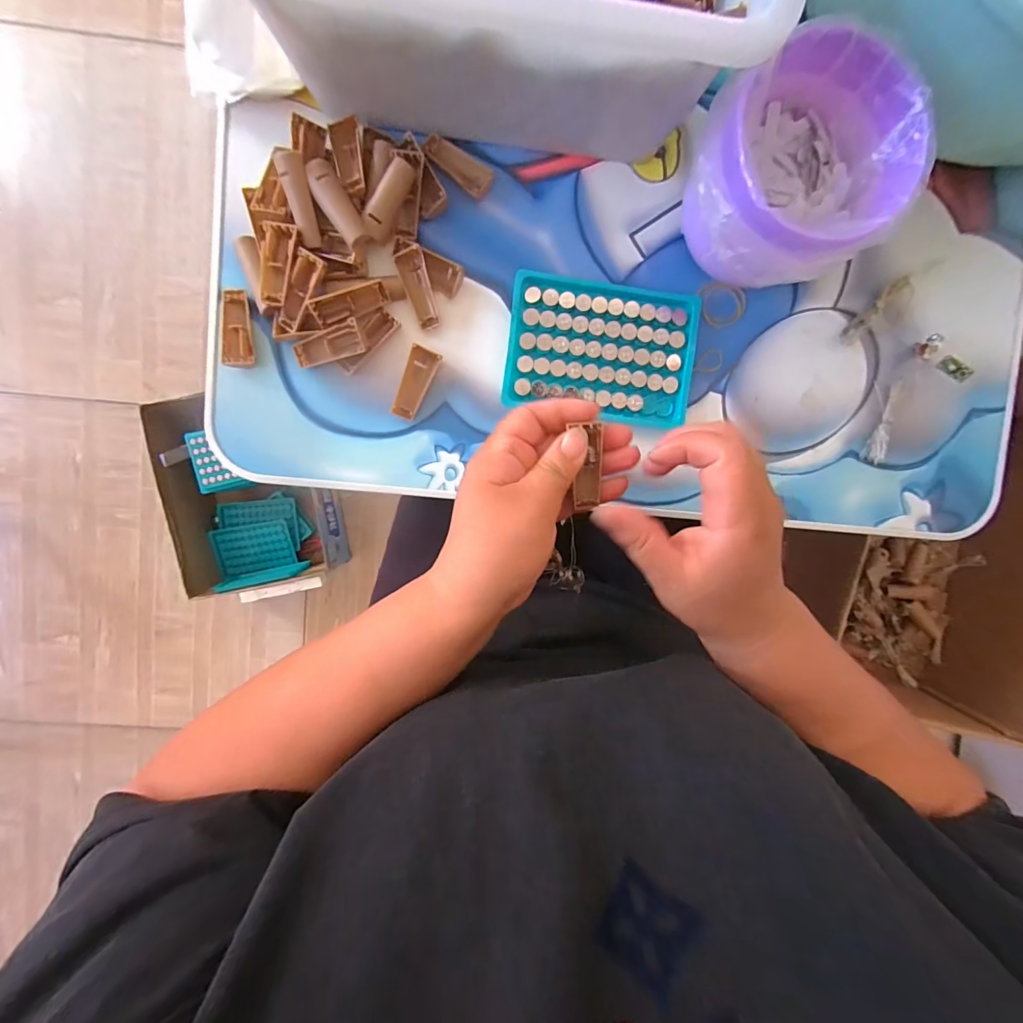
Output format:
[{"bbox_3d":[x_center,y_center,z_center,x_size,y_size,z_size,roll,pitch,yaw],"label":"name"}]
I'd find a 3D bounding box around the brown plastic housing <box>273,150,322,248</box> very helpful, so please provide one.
[{"bbox_3d":[-0.132,-0.195,0.281,0.017,0.007,0.050,-10,119,-4],"label":"brown plastic housing"}]

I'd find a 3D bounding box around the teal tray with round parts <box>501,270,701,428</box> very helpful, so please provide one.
[{"bbox_3d":[0.063,-0.113,0.313,0.131,0.012,0.089,6,94,-3],"label":"teal tray with round parts"}]

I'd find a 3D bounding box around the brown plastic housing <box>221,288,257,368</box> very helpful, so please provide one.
[{"bbox_3d":[-0.184,-0.123,0.301,0.020,0.009,0.052,-2,95,-3],"label":"brown plastic housing"}]

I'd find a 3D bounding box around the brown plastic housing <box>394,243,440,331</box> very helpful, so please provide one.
[{"bbox_3d":[-0.062,-0.150,0.302,0.018,0.008,0.050,-17,108,-4],"label":"brown plastic housing"}]

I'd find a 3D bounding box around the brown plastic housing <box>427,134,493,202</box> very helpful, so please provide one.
[{"bbox_3d":[-0.036,-0.232,0.302,0.049,0.005,0.020,33,92,-5],"label":"brown plastic housing"}]

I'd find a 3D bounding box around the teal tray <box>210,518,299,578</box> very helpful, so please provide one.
[{"bbox_3d":[-0.448,0.062,0.784,0.119,0.020,0.086,-14,82,-15],"label":"teal tray"}]

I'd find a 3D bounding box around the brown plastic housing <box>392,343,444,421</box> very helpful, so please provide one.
[{"bbox_3d":[-0.067,-0.089,0.309,0.020,0.006,0.050,25,93,-4],"label":"brown plastic housing"}]

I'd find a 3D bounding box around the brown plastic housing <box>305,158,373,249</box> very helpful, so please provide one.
[{"bbox_3d":[-0.111,-0.194,0.285,0.019,0.014,0.049,-33,106,-8],"label":"brown plastic housing"}]

